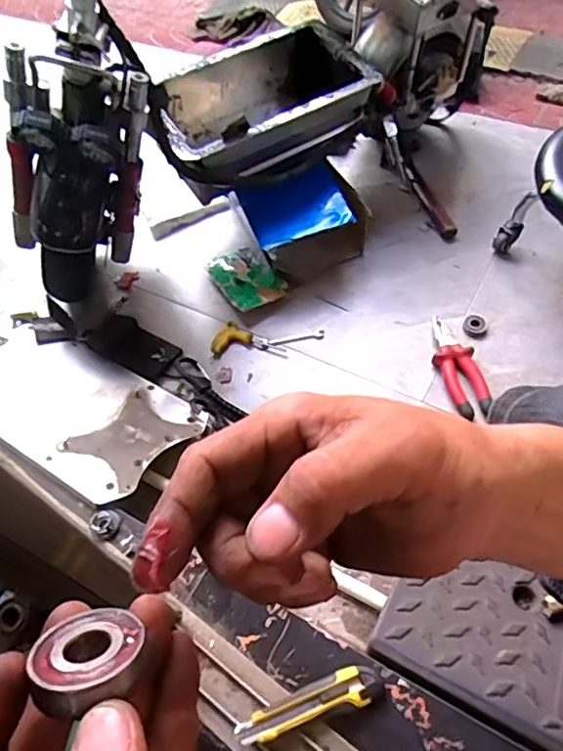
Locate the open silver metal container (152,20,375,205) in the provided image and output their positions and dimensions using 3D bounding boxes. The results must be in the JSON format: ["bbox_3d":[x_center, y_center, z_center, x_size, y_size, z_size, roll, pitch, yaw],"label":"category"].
[{"bbox_3d":[-0.044,-0.474,1.018,0.401,0.124,0.264,-33,59,-16],"label":"open silver metal container"}]

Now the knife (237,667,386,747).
[{"bbox_3d":[0.031,0.350,0.587,0.154,0.027,0.039,-20,53,-10],"label":"knife"}]

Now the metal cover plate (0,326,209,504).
[{"bbox_3d":[-0.342,0.036,0.891,0.409,0.013,0.224,25,42,23],"label":"metal cover plate"}]

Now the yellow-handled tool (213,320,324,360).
[{"bbox_3d":[-0.025,-0.058,0.975,0.188,0.020,0.070,6,57,9],"label":"yellow-handled tool"}]

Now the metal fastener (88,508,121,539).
[{"bbox_3d":[-0.234,0.193,0.733,0.038,0.013,0.039,-2,52,3],"label":"metal fastener"}]

